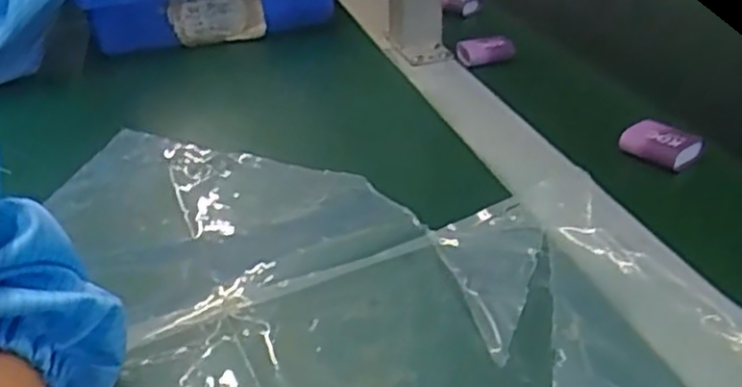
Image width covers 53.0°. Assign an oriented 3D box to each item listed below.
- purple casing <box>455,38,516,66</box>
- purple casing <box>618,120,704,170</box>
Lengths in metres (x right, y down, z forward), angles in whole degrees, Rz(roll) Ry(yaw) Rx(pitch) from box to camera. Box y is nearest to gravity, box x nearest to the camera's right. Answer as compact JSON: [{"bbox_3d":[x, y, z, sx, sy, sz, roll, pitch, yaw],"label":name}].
[{"bbox_3d":[0.098,-0.124,0.638,0.049,0.020,0.014,-12,32,-9],"label":"purple casing"},{"bbox_3d":[0.187,-0.032,0.481,0.044,0.021,0.022,23,42,39],"label":"purple casing"}]

